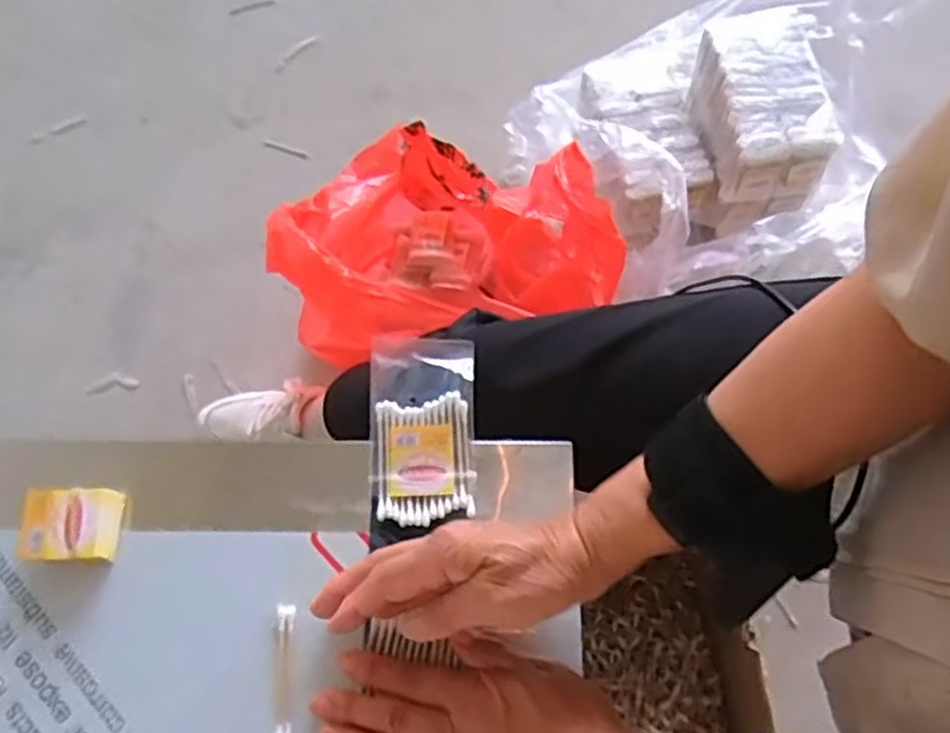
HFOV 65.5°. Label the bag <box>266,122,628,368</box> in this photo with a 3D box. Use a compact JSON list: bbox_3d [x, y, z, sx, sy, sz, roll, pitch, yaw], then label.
[{"bbox_3d":[-0.025,-0.147,0.869,0.351,0.219,0.267,5,68,2],"label":"bag"}]

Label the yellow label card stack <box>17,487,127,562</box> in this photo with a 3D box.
[{"bbox_3d":[-0.238,0.094,0.440,0.053,0.022,0.041,0,68,0],"label":"yellow label card stack"}]

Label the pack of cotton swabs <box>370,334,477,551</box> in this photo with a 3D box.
[{"bbox_3d":[-0.034,0.042,0.470,0.066,0.010,0.129,-1,68,0],"label":"pack of cotton swabs"}]

